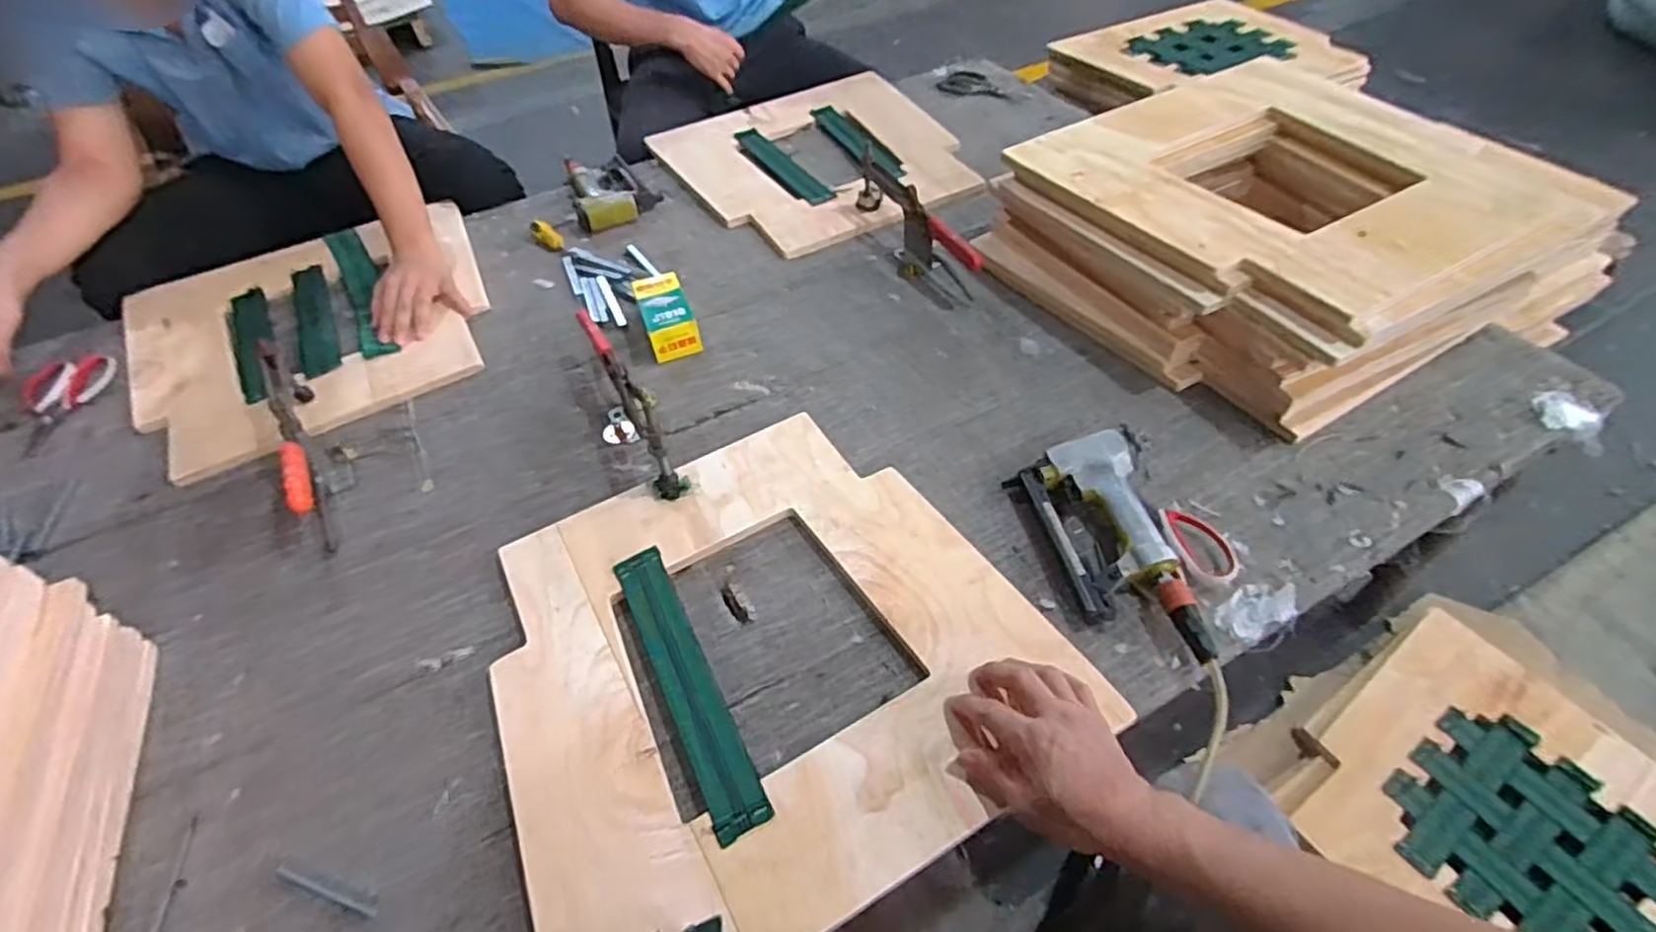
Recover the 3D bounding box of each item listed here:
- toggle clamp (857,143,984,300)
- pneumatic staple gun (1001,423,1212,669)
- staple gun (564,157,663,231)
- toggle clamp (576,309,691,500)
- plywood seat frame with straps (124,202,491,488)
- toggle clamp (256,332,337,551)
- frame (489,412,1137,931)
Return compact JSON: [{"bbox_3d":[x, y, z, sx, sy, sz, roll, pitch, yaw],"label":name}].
[{"bbox_3d":[0.118,-0.346,1.051,0.052,0.096,0.305,-24,52,-16],"label":"toggle clamp"},{"bbox_3d":[0.276,0.075,0.707,0.126,0.048,0.251,-8,49,-3],"label":"pneumatic staple gun"},{"bbox_3d":[-0.374,-0.481,1.238,0.140,0.040,0.217,-21,51,-13],"label":"staple gun"},{"bbox_3d":[-0.232,-0.090,0.848,0.046,0.100,0.290,-23,52,-15],"label":"toggle clamp"},{"bbox_3d":[-0.731,-0.201,1.033,0.468,0.035,0.450,-25,52,-16],"label":"plywood seat frame with straps"},{"bbox_3d":[-0.614,-0.038,0.839,0.028,0.097,0.306,-26,52,-17],"label":"toggle clamp"},{"bbox_3d":[-0.069,0.163,0.672,0.467,0.011,0.462,-25,52,-17],"label":"frame"}]

